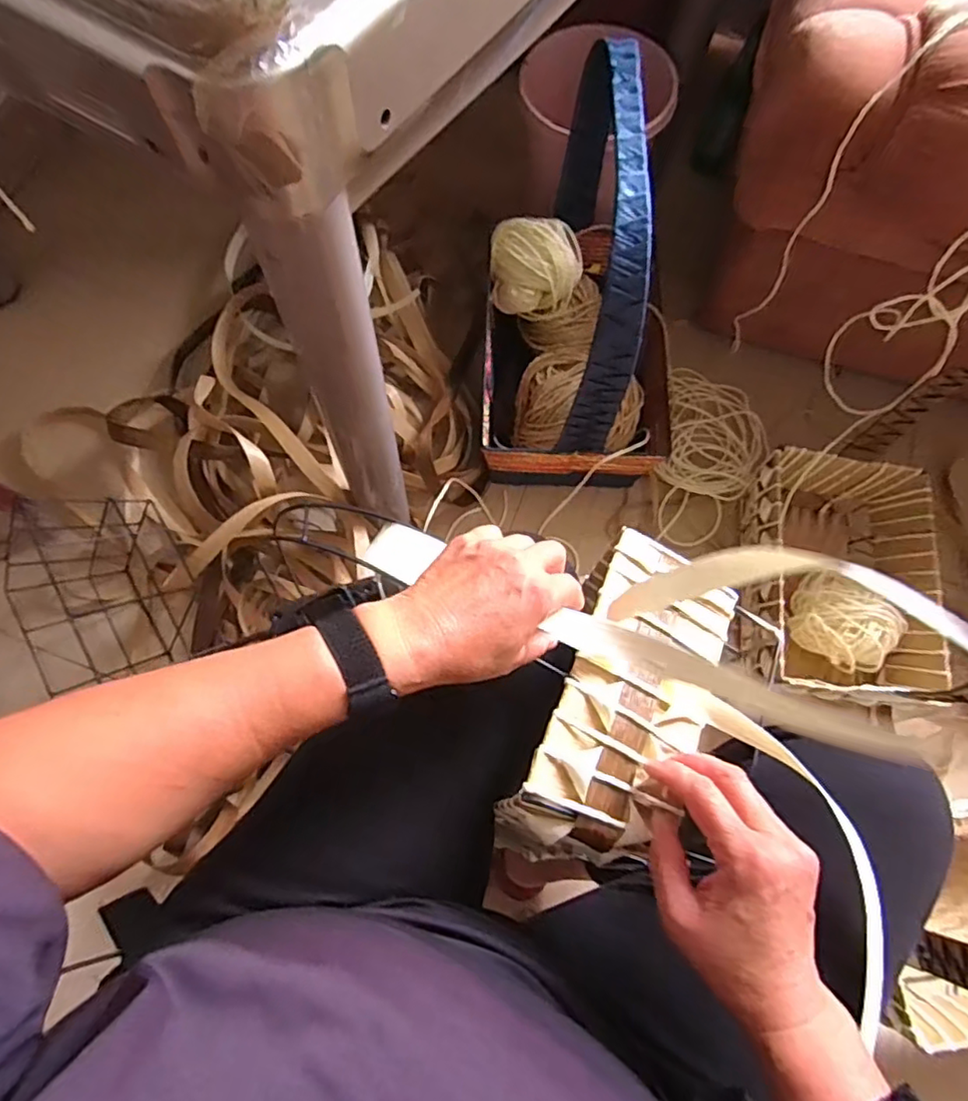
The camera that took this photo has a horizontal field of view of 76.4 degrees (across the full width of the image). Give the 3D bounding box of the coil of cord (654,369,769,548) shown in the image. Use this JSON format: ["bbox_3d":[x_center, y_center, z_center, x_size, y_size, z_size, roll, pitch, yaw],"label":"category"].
[{"bbox_3d":[0.370,-0.154,1.008,0.160,0.038,0.323,15,69,4],"label":"coil of cord"}]

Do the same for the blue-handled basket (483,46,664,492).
[{"bbox_3d":[0.142,-0.364,0.848,0.272,0.461,0.454,2,69,-1],"label":"blue-handled basket"}]

